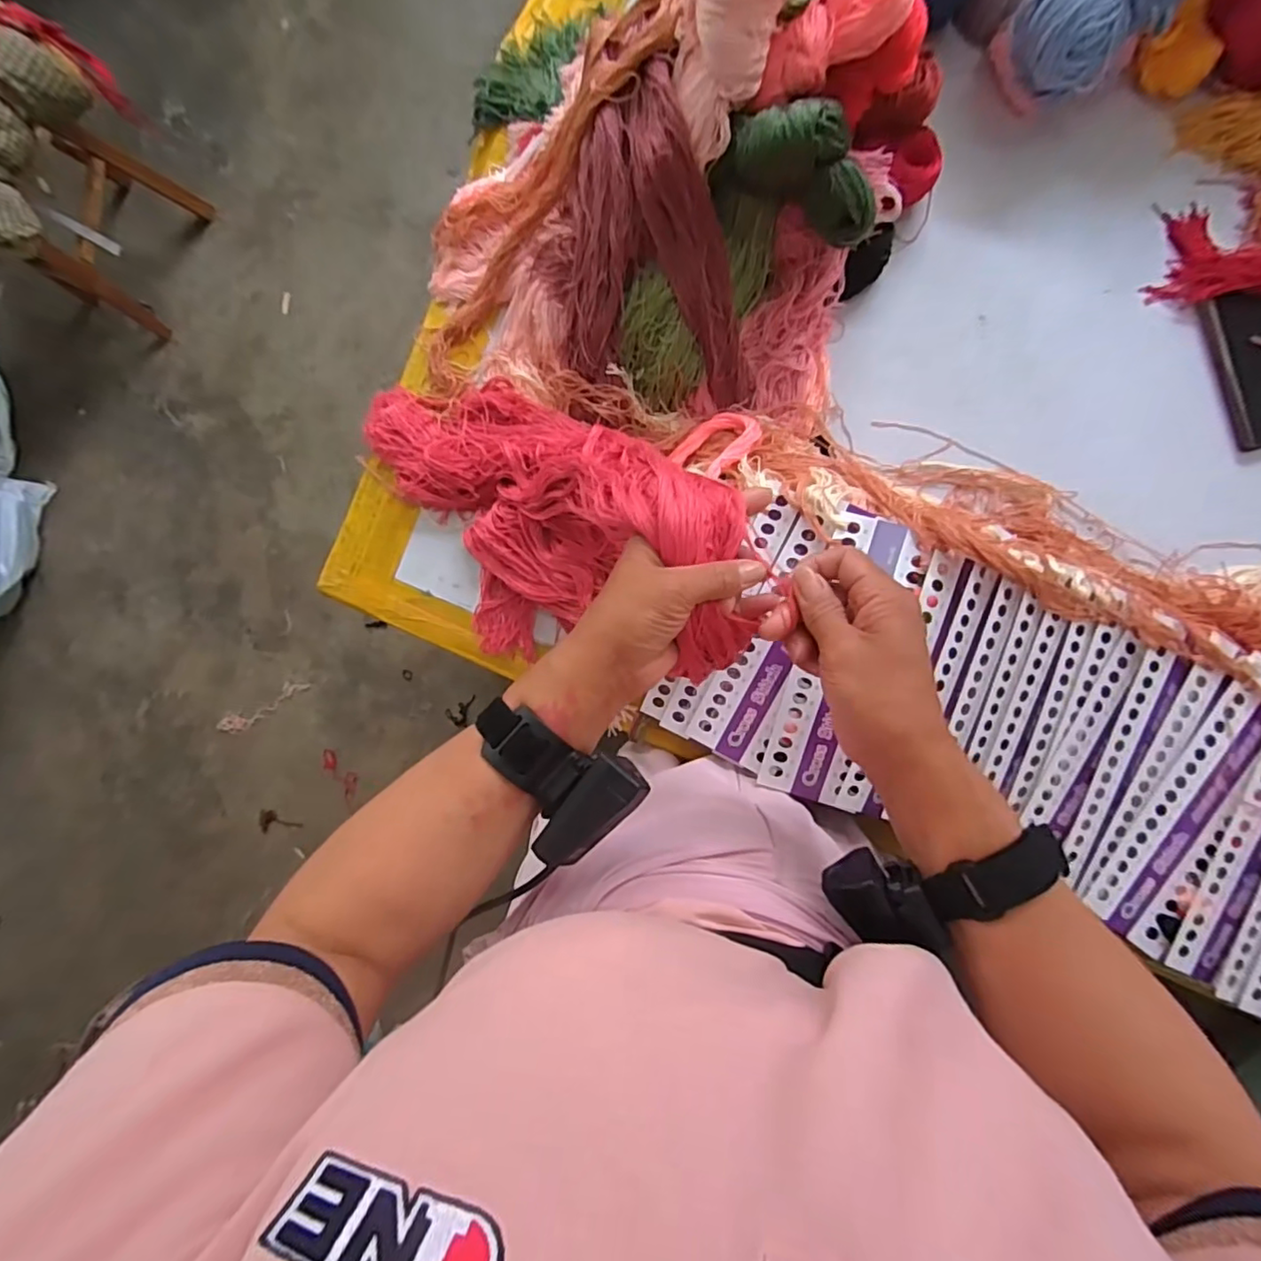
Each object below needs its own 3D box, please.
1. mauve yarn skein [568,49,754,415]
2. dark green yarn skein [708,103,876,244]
[{"bbox_3d":[0.027,-0.334,0.524,0.176,0.055,0.244,5,123,7],"label":"mauve yarn skein"},{"bbox_3d":[0.135,-0.366,0.471,0.134,0.073,0.062,20,92,6],"label":"dark green yarn skein"}]

